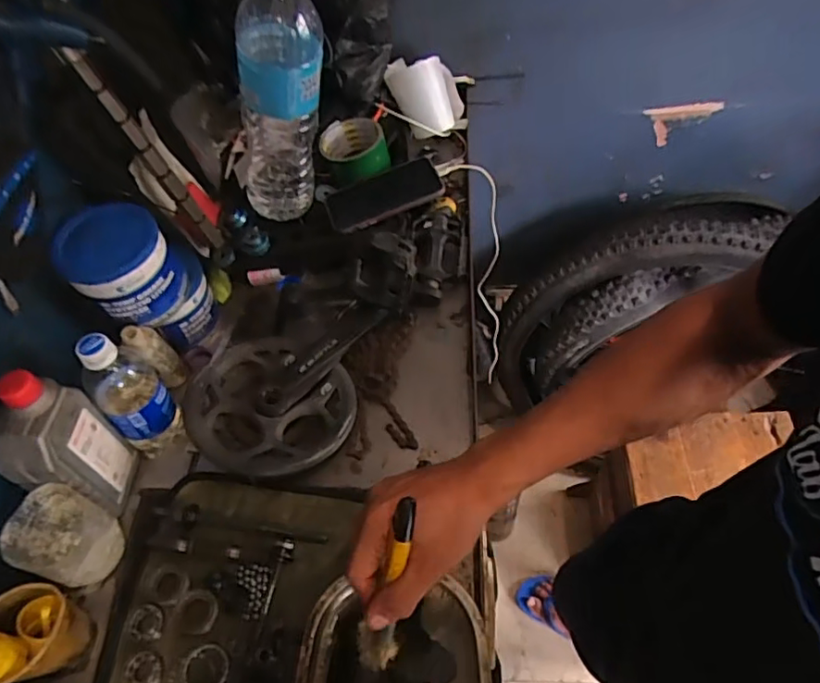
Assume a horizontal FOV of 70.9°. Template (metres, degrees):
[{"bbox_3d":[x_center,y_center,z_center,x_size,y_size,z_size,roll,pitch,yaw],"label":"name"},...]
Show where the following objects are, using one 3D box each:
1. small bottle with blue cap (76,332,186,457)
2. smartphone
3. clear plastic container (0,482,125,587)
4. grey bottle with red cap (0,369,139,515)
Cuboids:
[{"bbox_3d":[-0.286,0.054,0.588,0.058,0.168,0.057,-2,54,3],"label":"small bottle with blue cap"},{"bbox_3d":[-0.034,-0.191,0.748,0.149,0.015,0.083,-20,54,3],"label":"smartphone"},{"bbox_3d":[-0.313,0.181,0.528,0.067,0.083,0.068,-2,54,3],"label":"clear plastic container"},{"bbox_3d":[-0.325,0.098,0.539,0.051,0.165,0.077,-1,54,4],"label":"grey bottle with red cap"}]

